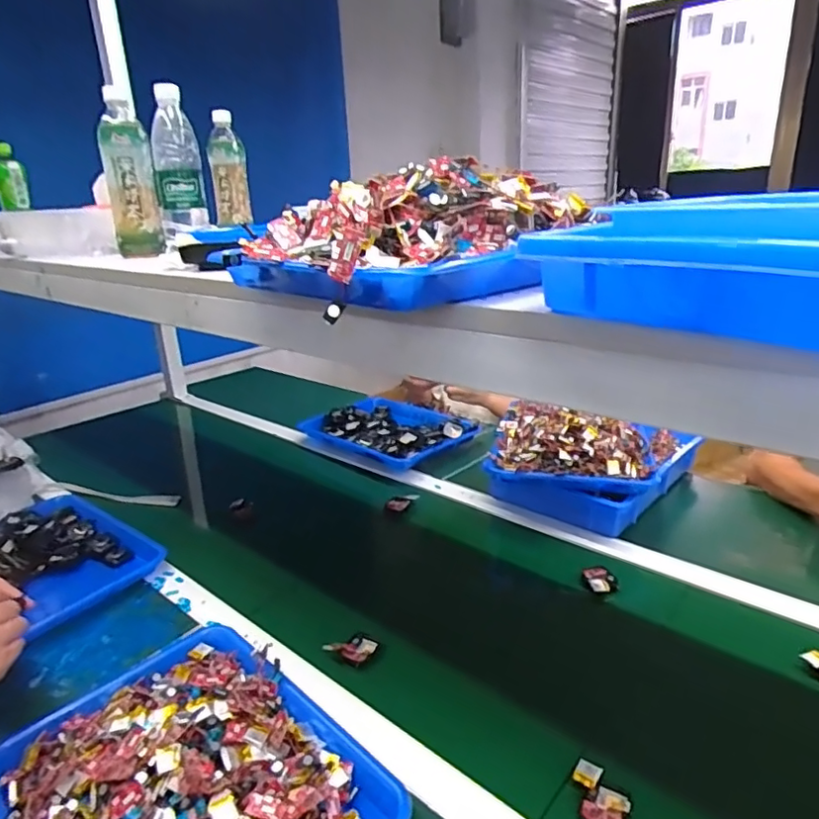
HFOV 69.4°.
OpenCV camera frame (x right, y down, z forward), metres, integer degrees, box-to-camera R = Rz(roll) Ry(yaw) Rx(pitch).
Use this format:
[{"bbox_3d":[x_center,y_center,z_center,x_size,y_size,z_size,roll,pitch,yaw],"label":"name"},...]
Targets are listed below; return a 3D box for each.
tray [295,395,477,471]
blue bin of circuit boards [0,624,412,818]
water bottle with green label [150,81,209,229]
[{"bbox_3d":[-0.038,0.041,1.252,0.264,0.054,0.317,-20,26,-38],"label":"tray"},{"bbox_3d":[-0.196,0.310,0.507,0.338,0.066,0.257,16,27,42],"label":"blue bin of circuit boards"},{"bbox_3d":[-0.335,-0.364,0.851,0.063,0.184,0.078,-10,21,-19],"label":"water bottle with green label"}]

